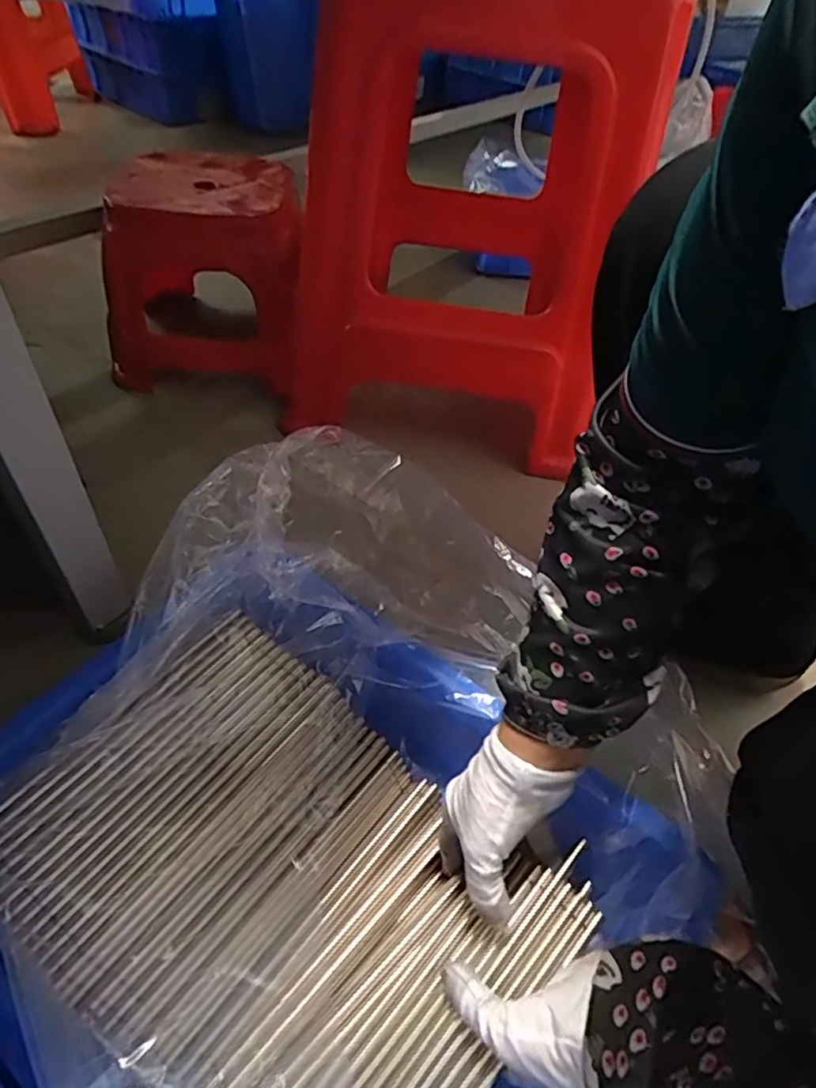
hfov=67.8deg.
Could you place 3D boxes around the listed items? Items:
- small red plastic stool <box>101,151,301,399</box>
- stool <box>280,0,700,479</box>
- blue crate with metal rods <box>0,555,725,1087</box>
[{"bbox_3d":[-0.264,-0.362,0.811,0.250,0.231,0.232,4,49,-2],"label":"small red plastic stool"},{"bbox_3d":[0.052,-0.404,0.717,0.375,0.447,0.355,6,49,0],"label":"stool"},{"bbox_3d":[-0.056,0.200,0.371,0.388,0.130,0.295,34,55,23],"label":"blue crate with metal rods"}]

